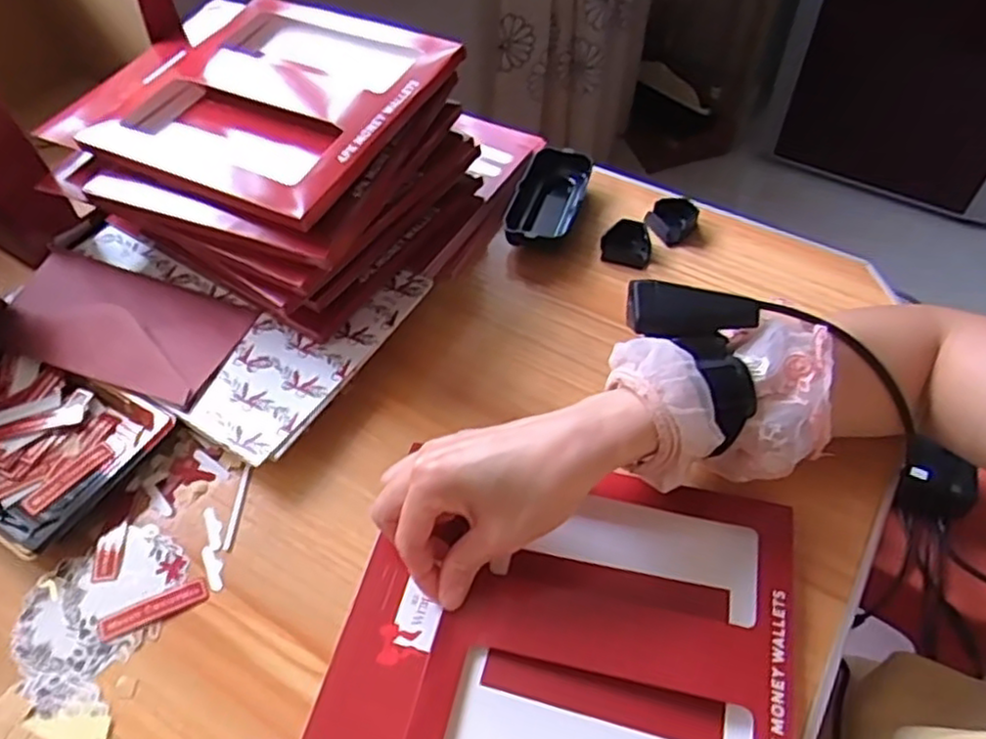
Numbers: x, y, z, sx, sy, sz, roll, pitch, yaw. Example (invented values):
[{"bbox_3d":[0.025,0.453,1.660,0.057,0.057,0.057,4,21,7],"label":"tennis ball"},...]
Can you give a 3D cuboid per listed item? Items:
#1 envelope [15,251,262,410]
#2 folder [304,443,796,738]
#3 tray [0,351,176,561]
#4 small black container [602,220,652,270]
[{"bbox_3d":[-0.264,-0.034,0.494,0.173,0.010,0.089,17,54,12],"label":"envelope"},{"bbox_3d":[0.039,0.142,0.380,0.232,0.020,0.188,11,54,10],"label":"folder"},{"bbox_3d":[-0.303,0.046,0.464,0.149,0.030,0.111,25,58,20],"label":"tray"},{"bbox_3d":[0.107,-0.099,0.562,0.039,0.026,0.032,10,54,10],"label":"small black container"}]

